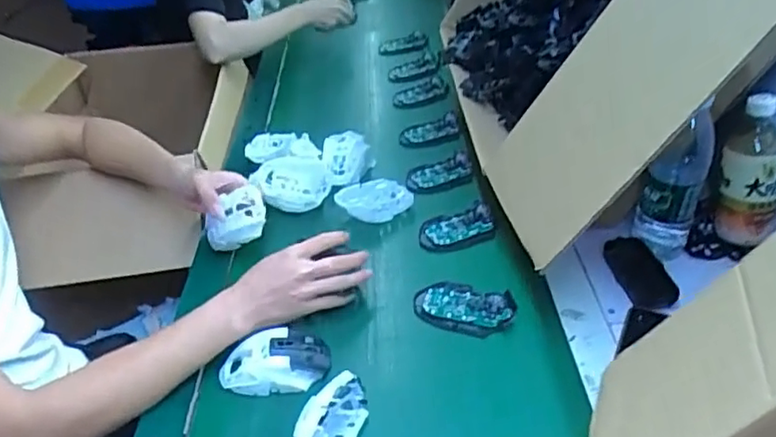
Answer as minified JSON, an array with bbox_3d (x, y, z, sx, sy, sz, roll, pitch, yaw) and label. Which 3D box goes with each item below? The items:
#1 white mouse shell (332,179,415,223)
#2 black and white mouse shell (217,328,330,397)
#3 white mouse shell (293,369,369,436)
[{"bbox_3d":[-0.019,-0.030,0.891,0.109,0.035,0.072,-11,38,-8],"label":"white mouse shell"},{"bbox_3d":[-0.120,0.150,0.661,0.113,0.029,0.068,-5,37,-1],"label":"black and white mouse shell"},{"bbox_3d":[-0.055,0.193,0.573,0.043,0.066,0.114,8,39,16],"label":"white mouse shell"}]

